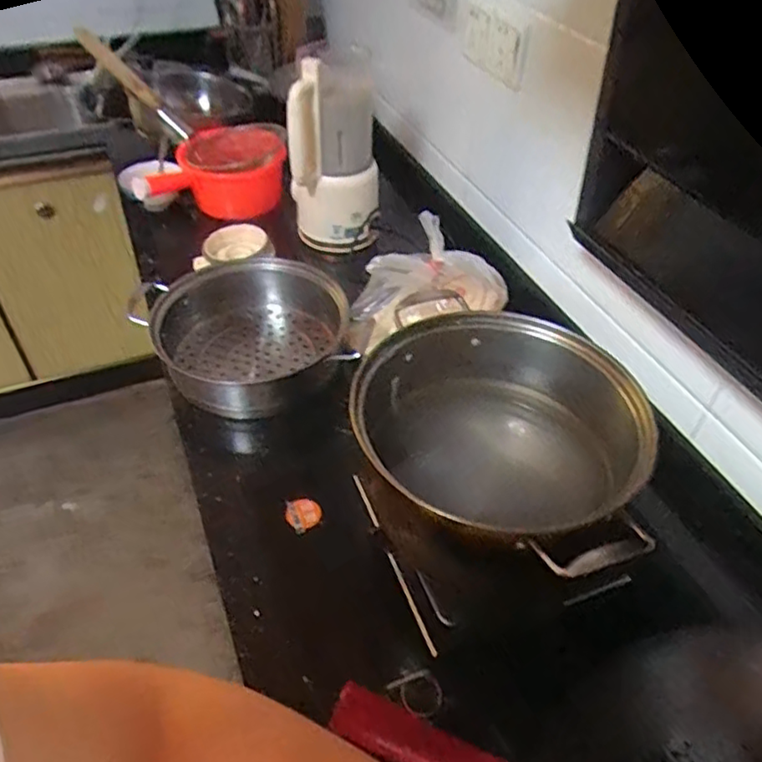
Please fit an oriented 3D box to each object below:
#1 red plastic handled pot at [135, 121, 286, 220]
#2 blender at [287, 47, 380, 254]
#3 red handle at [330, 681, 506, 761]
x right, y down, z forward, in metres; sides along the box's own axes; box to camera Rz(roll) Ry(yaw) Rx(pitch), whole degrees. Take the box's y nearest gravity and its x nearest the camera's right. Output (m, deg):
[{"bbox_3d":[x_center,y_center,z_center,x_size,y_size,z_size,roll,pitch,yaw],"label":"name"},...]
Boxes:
[{"bbox_3d":[-0.335,-0.387,1.228,0.255,0.165,0.195,-29,52,-26],"label":"red plastic handled pot"},{"bbox_3d":[-0.078,-0.377,1.078,0.142,0.296,0.126,-2,45,-3],"label":"blender"},{"bbox_3d":[0.028,0.249,0.436,0.129,0.015,0.030,26,48,0],"label":"red handle"}]

